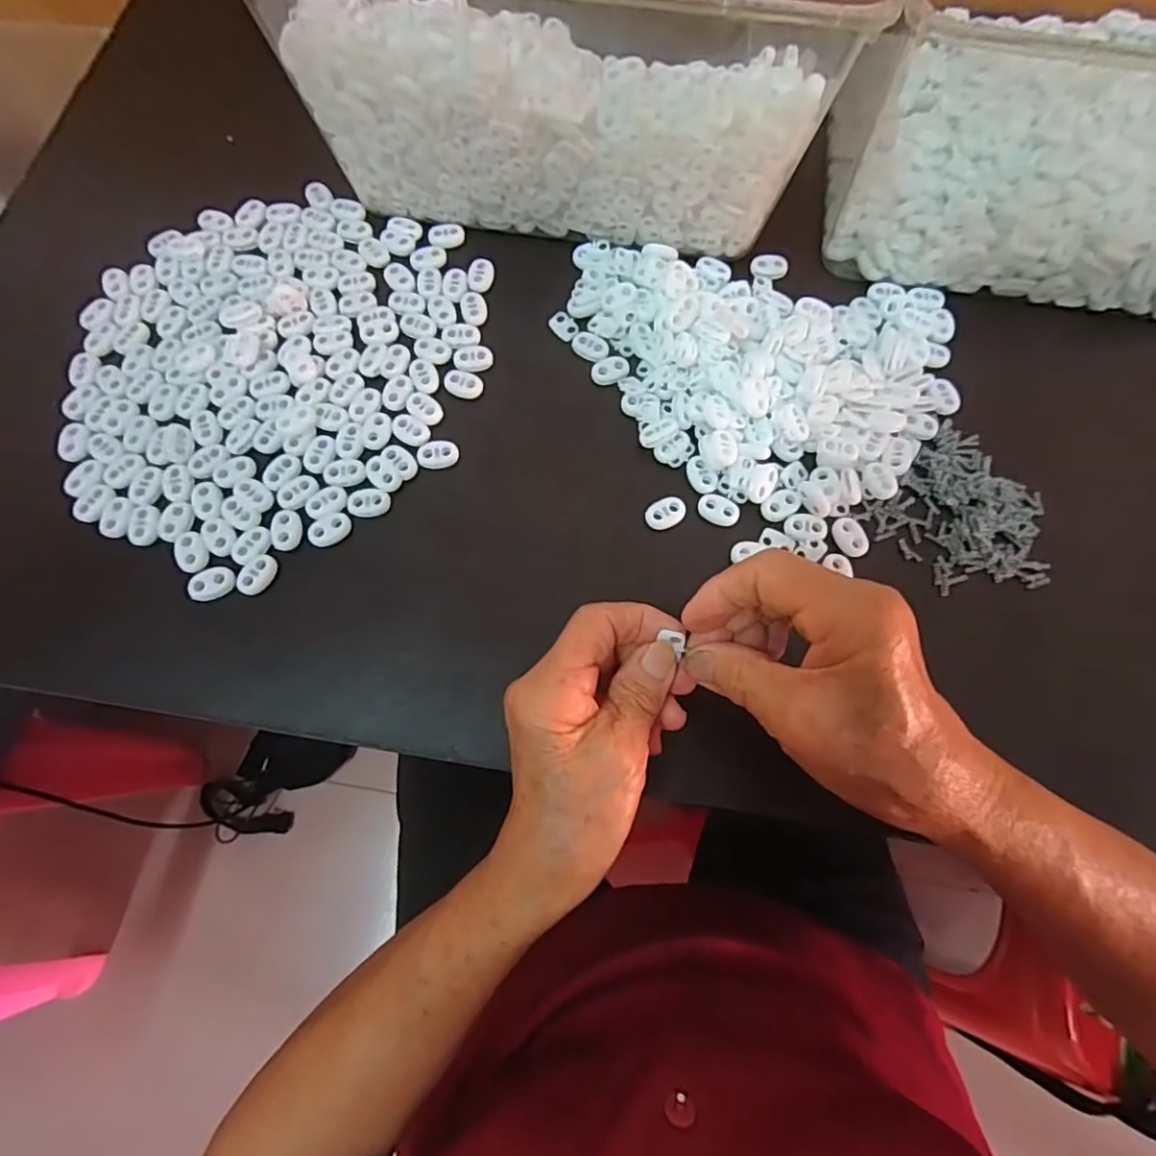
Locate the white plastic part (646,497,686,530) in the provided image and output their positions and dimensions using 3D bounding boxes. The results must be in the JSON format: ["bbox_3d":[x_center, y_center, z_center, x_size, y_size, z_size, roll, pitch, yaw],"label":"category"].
[{"bbox_3d":[0.048,-0.036,0.321,0.022,0.004,0.015,-26,75,-7],"label":"white plastic part"}]

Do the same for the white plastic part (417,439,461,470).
[{"bbox_3d":[-0.078,-0.069,0.331,0.022,0.006,0.016,-8,74,-2],"label":"white plastic part"}]

